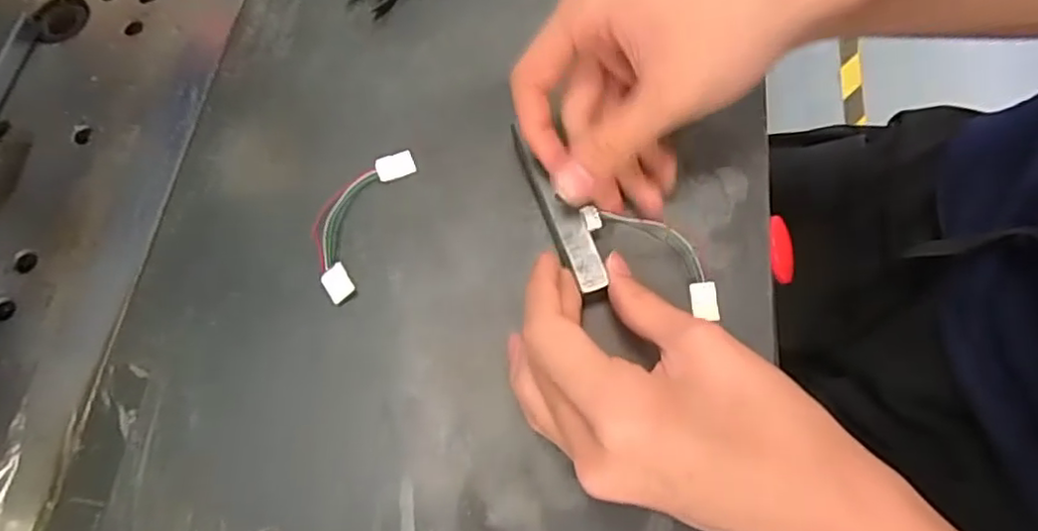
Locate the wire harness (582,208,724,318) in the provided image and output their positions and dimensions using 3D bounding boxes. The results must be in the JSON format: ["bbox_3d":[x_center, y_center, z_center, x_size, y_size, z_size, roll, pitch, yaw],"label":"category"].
[{"bbox_3d":[0.065,-0.008,0.298,0.076,0.009,0.026,38,91,9],"label":"wire harness"}]

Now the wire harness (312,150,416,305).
[{"bbox_3d":[-0.080,-0.024,0.311,0.031,0.004,0.082,18,68,10],"label":"wire harness"}]

